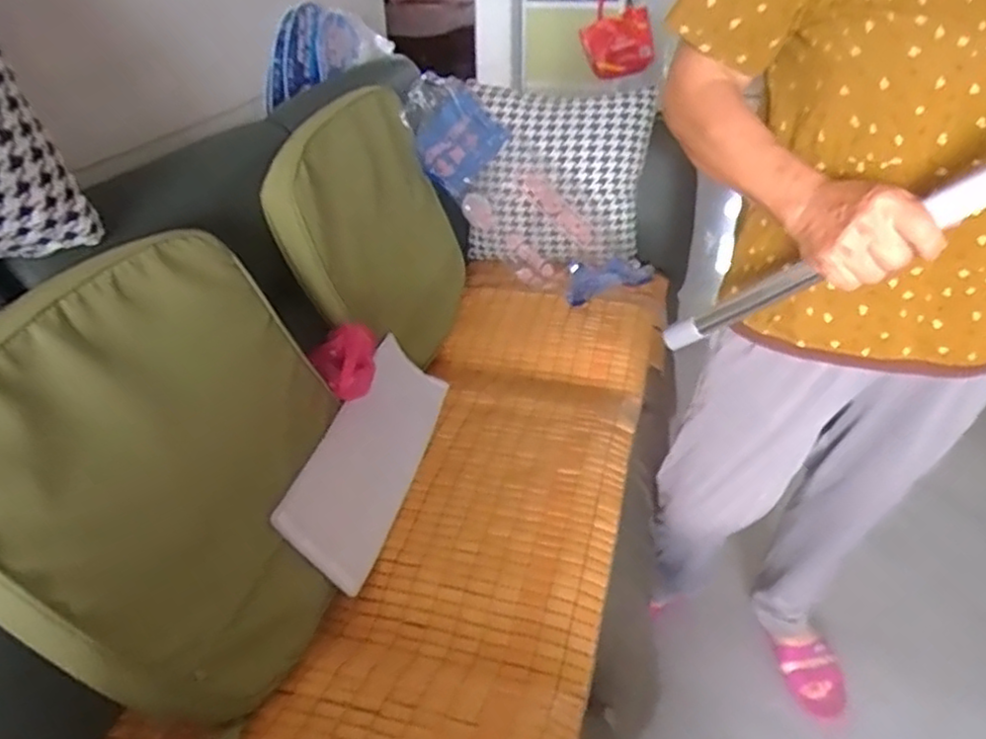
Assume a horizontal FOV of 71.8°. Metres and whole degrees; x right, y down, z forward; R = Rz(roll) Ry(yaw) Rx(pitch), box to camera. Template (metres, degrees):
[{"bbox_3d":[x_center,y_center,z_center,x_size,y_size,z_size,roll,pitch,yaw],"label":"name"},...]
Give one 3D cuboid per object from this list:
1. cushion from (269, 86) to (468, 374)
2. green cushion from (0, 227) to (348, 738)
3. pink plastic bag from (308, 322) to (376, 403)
[{"bbox_3d":[-0.190,-0.234,1.207,0.080,0.457,0.377,3,42,36],"label":"cushion"},{"bbox_3d":[-0.326,0.109,0.762,0.064,0.477,0.471,-19,24,28],"label":"green cushion"},{"bbox_3d":[-0.209,-0.013,0.986,0.081,0.067,0.116,-21,39,-26],"label":"pink plastic bag"}]

